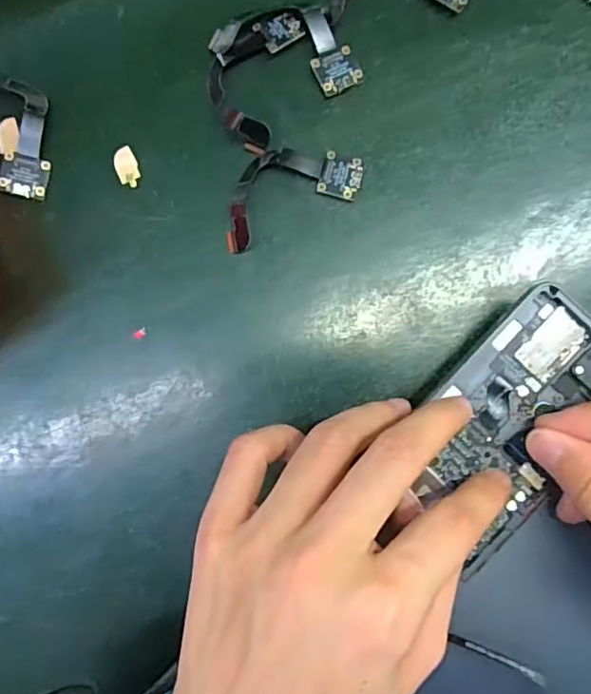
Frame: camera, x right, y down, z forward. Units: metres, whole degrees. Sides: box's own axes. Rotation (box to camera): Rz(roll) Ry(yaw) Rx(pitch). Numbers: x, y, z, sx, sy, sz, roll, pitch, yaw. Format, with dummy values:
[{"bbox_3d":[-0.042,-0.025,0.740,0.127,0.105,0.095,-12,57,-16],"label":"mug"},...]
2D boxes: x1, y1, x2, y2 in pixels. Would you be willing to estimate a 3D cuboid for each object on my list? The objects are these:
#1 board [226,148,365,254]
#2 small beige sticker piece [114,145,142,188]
[{"bbox_3d":[-0.004,-0.074,0.262,0.071,0.009,0.036,-25,85,0],"label":"board"},{"bbox_3d":[-0.079,-0.084,0.267,0.010,0.004,0.019,-14,85,1],"label":"small beige sticker piece"}]

